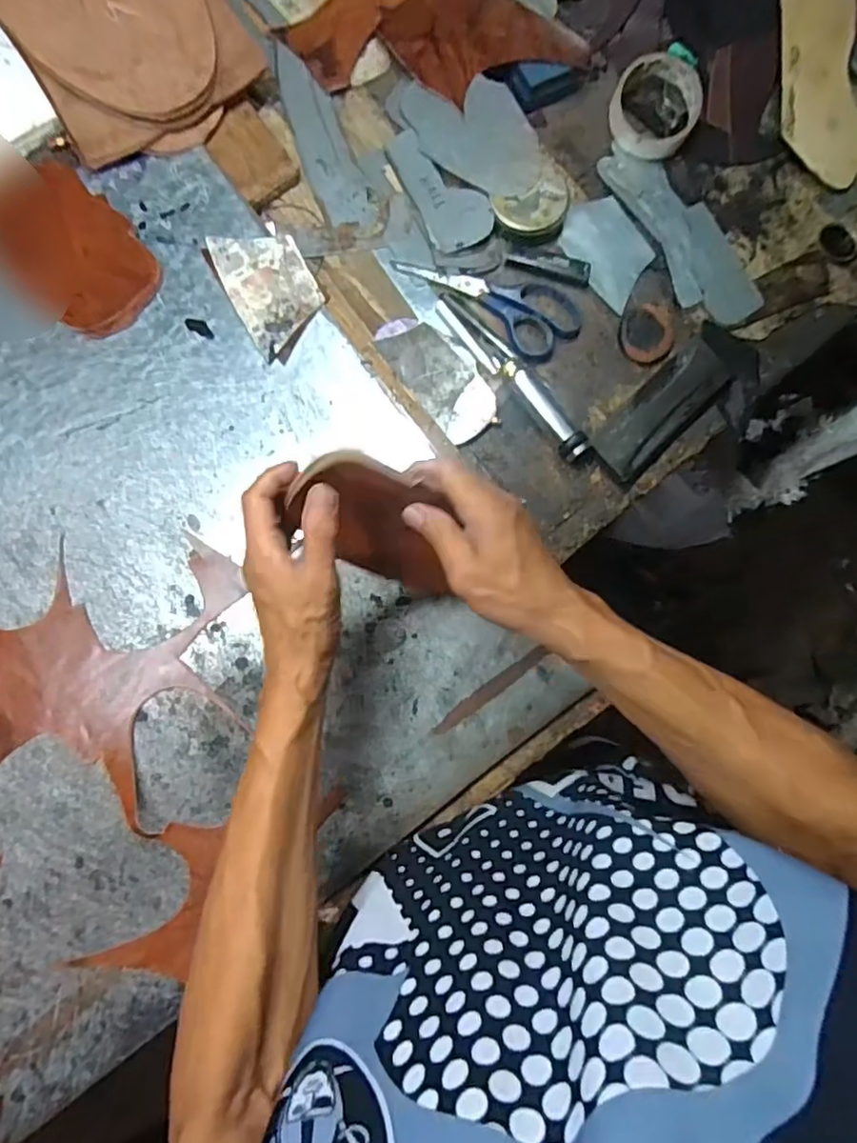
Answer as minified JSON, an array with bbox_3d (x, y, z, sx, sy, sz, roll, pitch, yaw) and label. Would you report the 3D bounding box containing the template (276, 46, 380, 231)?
[{"bbox_3d":[-0.101,-0.408,0.578,0.047,0.006,0.187,-23,87,-5],"label":"template"}]

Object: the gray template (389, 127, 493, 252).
[{"bbox_3d":[0.012,-0.360,0.571,0.060,0.005,0.123,-26,86,5],"label":"gray template"}]

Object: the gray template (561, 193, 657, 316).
[{"bbox_3d":[0.175,-0.308,0.586,0.067,0.006,0.102,-35,87,-1],"label":"gray template"}]

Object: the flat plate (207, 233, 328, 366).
[{"bbox_3d":[-0.138,-0.251,0.533,0.071,0.004,0.111,-28,87,-5],"label":"flat plate"}]

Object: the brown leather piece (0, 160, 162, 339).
[{"bbox_3d":[-0.307,-0.275,0.521,0.101,0.008,0.155,-44,89,-12],"label":"brown leather piece"}]

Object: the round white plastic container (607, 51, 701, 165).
[{"bbox_3d":[0.226,-0.465,0.606,0.083,0.029,0.101,-9,91,-2],"label":"round white plastic container"}]

